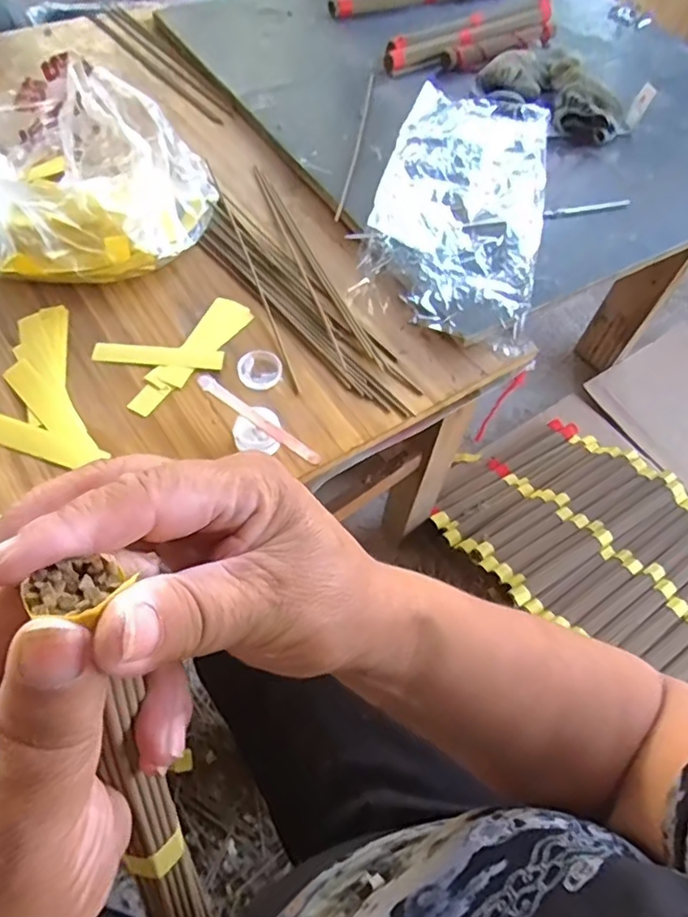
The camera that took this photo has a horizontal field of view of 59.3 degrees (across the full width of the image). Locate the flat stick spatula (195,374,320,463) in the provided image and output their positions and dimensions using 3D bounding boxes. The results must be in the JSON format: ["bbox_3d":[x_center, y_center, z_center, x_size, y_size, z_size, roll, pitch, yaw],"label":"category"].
[{"bbox_3d":[-0.068,-0.031,0.477,0.121,0.004,0.011,36,78,15],"label":"flat stick spatula"}]

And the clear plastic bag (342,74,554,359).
[{"bbox_3d":[0.129,-0.282,0.647,0.171,0.033,0.380,16,58,4],"label":"clear plastic bag"}]

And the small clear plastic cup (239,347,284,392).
[{"bbox_3d":[-0.073,-0.078,0.529,0.038,0.007,0.039,3,58,-5],"label":"small clear plastic cup"}]

